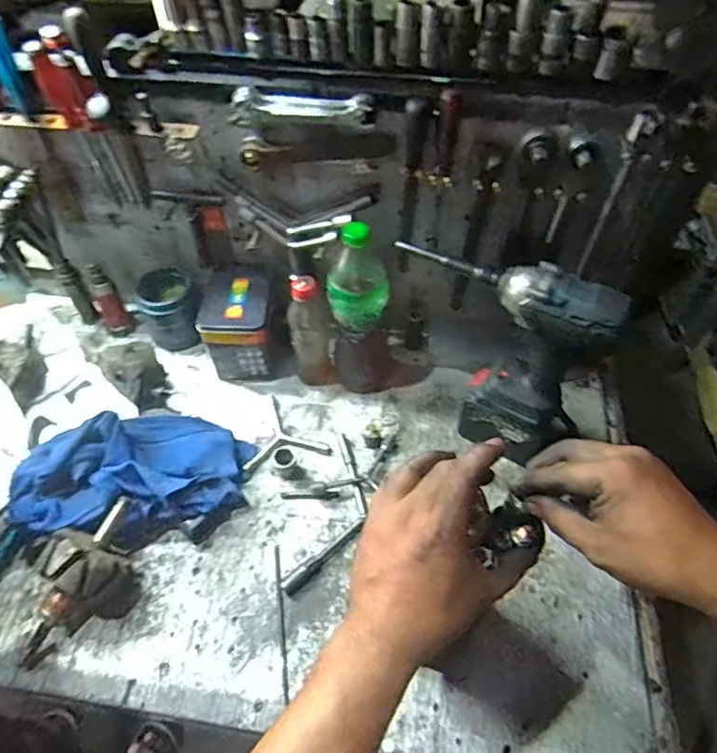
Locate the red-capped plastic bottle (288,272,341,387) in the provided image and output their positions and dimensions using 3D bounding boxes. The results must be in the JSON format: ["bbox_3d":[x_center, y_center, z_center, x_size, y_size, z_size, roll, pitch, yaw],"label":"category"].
[{"bbox_3d":[-0.067,-0.066,0.802,0.061,0.198,0.049,-7,52,-6],"label":"red-capped plastic bottle"}]

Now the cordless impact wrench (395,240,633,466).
[{"bbox_3d":[0.177,-0.032,0.690,0.229,0.280,0.080,35,59,24],"label":"cordless impact wrench"}]

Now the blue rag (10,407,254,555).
[{"bbox_3d":[-0.293,0.112,0.712,0.291,0.093,0.179,-4,52,-4],"label":"blue rag"}]

